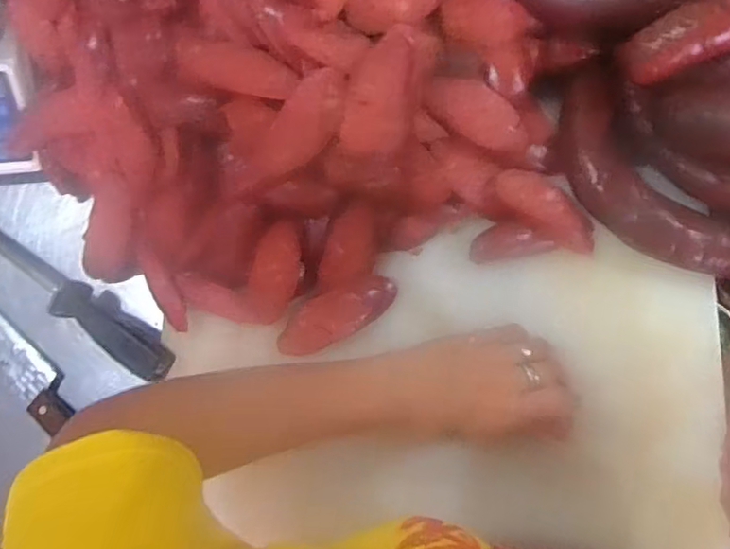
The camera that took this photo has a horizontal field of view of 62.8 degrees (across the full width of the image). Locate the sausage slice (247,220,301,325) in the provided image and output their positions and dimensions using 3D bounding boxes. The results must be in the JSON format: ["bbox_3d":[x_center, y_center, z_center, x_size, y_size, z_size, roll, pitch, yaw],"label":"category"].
[{"bbox_3d":[-0.072,-0.001,0.477,0.037,0.008,0.083,18,104,9],"label":"sausage slice"}]

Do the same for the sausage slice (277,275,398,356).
[{"bbox_3d":[-0.023,0.032,0.484,0.102,0.014,0.039,-29,93,1],"label":"sausage slice"}]

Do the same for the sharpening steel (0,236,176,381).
[{"bbox_3d":[-0.304,-0.003,0.553,0.338,0.037,0.033,28,94,24],"label":"sharpening steel"}]

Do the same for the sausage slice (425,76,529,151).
[{"bbox_3d":[0.084,-0.120,0.449,0.082,0.011,0.039,37,99,-7],"label":"sausage slice"}]

